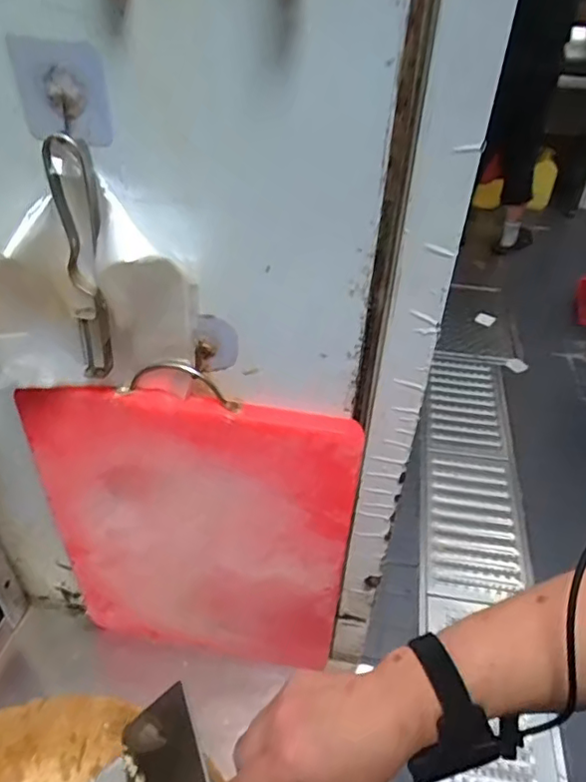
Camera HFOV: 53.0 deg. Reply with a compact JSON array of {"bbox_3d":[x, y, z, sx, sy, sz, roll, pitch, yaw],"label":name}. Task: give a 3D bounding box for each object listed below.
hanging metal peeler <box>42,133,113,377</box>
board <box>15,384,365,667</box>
[{"bbox_3d":[-0.144,-0.087,0.411,0.031,0.171,0.023,-5,41,-8],"label":"hanging metal peeler"},{"bbox_3d":[-0.093,0.152,0.585,0.288,0.364,0.027,5,41,5],"label":"board"}]

